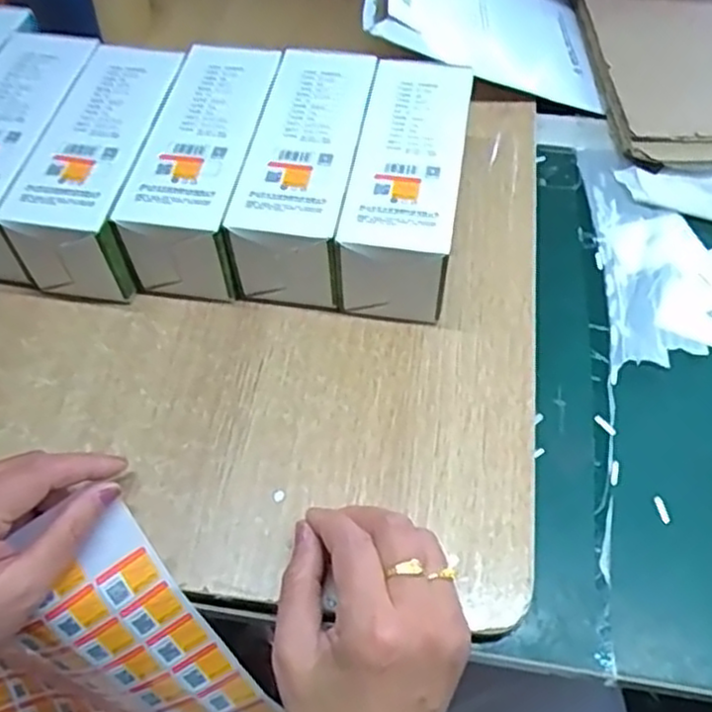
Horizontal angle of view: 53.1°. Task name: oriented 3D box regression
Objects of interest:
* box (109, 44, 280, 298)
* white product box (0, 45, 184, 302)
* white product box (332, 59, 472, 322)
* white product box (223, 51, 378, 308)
[{"bbox_3d":[-0.099,-0.128,0.487,0.067,0.076,0.179,6,56,4],"label":"box"},{"bbox_3d":[-0.167,-0.125,0.479,0.071,0.070,0.170,5,56,4],"label":"white product box"},{"bbox_3d":[0.036,-0.115,0.488,0.067,0.075,0.172,8,56,6],"label":"white product box"},{"bbox_3d":[-0.031,-0.123,0.490,0.065,0.076,0.174,8,56,6],"label":"white product box"}]

